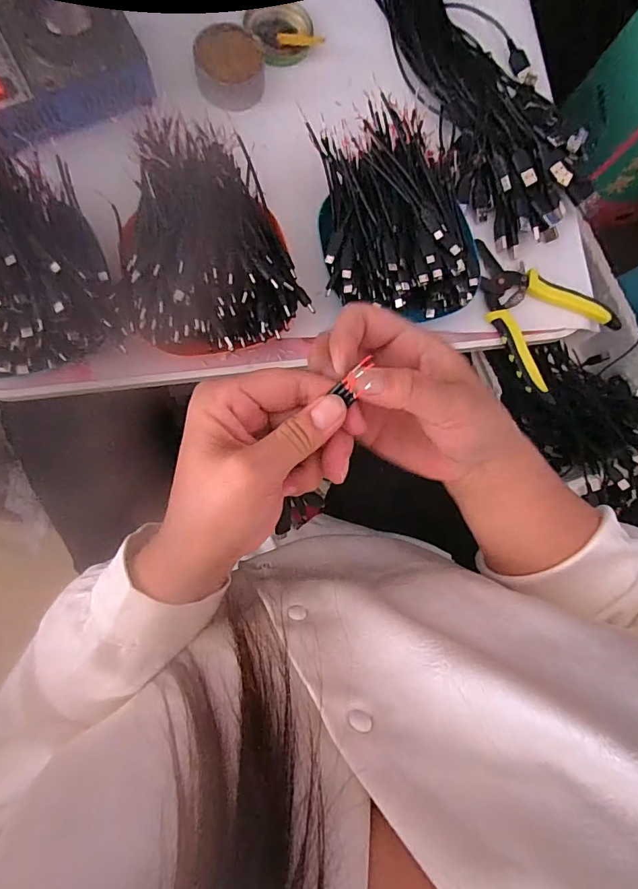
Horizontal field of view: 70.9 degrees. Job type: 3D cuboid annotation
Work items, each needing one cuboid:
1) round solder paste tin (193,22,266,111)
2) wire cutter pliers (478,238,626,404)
[{"bbox_3d":[-0.082,-0.350,0.417,0.061,0.027,0.064,1,84,-8],"label":"round solder paste tin"},{"bbox_3d":[0.200,-0.123,0.430,0.148,0.016,0.116,38,81,-2],"label":"wire cutter pliers"}]

